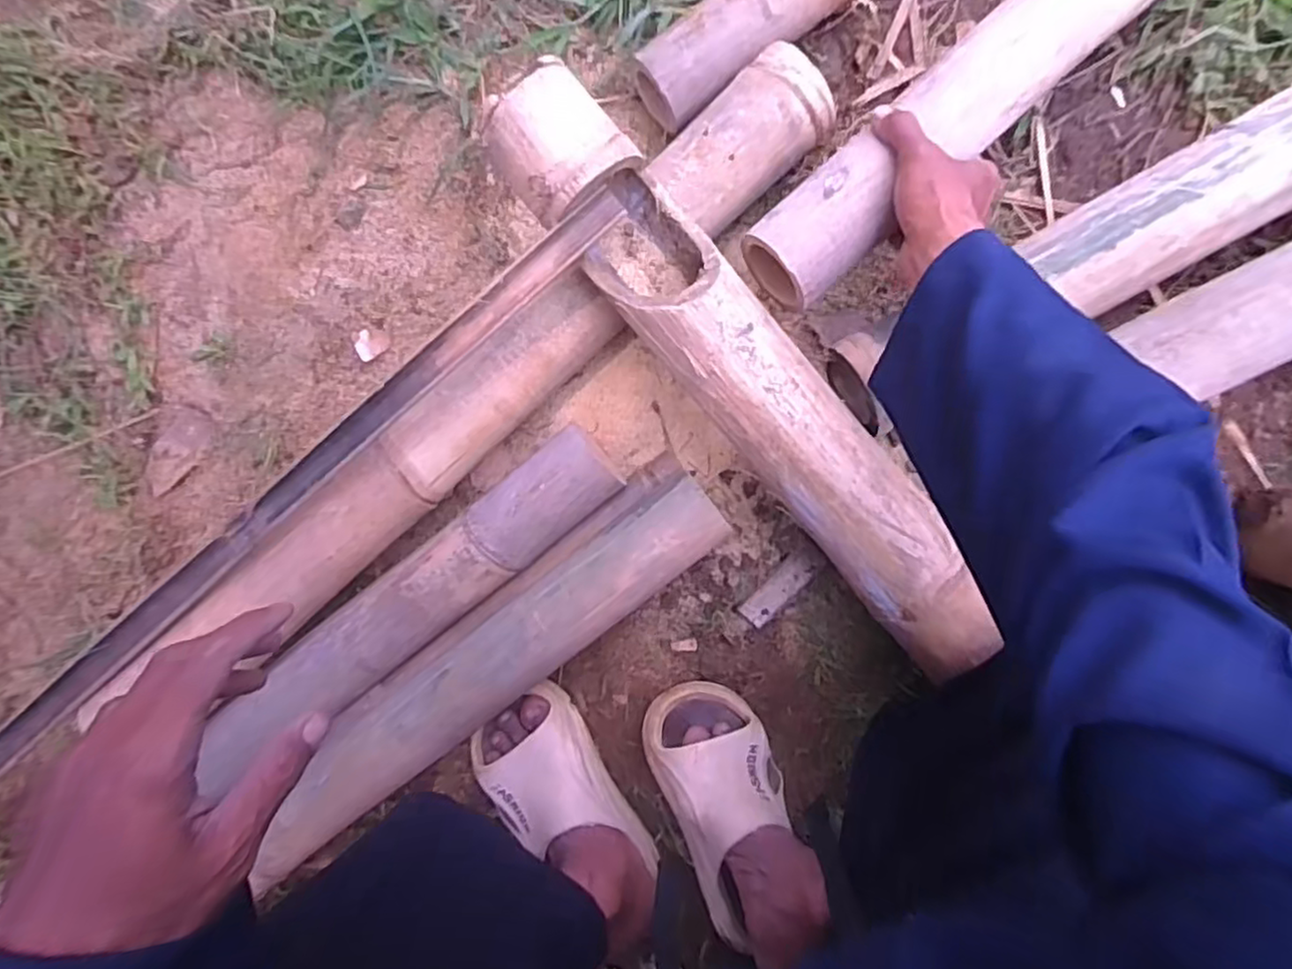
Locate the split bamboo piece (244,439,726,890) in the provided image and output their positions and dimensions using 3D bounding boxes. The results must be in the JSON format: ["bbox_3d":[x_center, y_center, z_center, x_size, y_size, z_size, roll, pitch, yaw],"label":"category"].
[{"bbox_3d":[-0.145,0.161,0.634,0.493,0.084,0.095,-40,92,4],"label":"split bamboo piece"}]

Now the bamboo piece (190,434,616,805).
[{"bbox_3d":[-0.209,0.102,0.632,0.417,0.066,0.077,-38,92,2],"label":"bamboo piece"}]

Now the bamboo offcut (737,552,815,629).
[{"bbox_3d":[0.129,0.102,0.668,0.033,0.006,0.083,45,98,-1],"label":"bamboo offcut"}]

